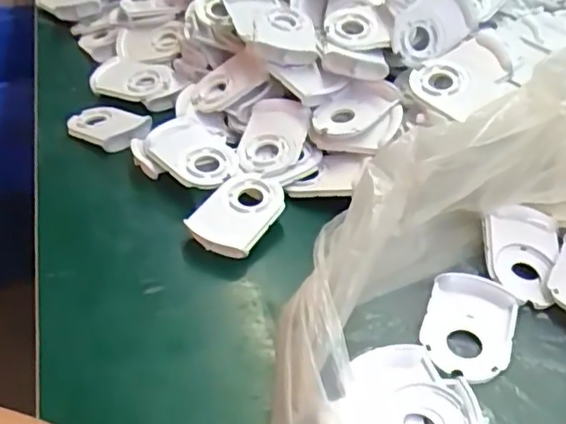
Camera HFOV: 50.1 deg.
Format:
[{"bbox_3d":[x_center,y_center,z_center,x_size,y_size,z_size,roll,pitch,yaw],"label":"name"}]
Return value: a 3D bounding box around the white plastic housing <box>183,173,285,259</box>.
[{"bbox_3d":[-0.034,0.003,0.480,0.057,0.023,0.083,17,42,18],"label":"white plastic housing"}]

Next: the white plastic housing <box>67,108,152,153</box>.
[{"bbox_3d":[-0.167,-0.082,0.583,0.086,0.022,0.051,24,44,25],"label":"white plastic housing"}]

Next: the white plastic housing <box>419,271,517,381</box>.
[{"bbox_3d":[0.125,0.076,0.408,0.058,0.019,0.076,16,41,17],"label":"white plastic housing"}]

